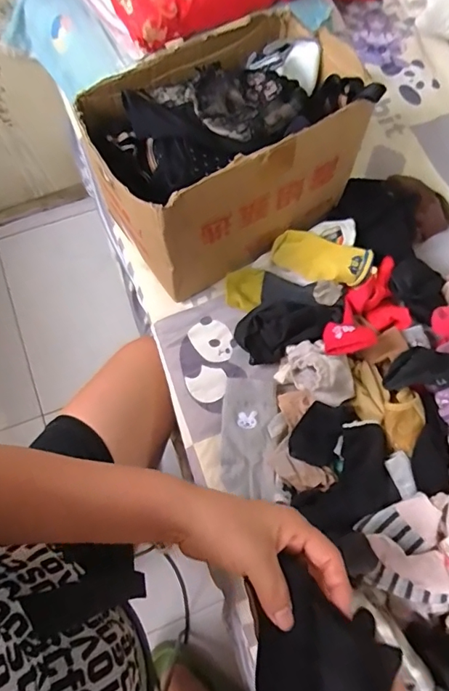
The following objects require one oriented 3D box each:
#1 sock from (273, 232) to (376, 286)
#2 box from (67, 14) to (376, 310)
[{"bbox_3d":[0.134,-0.120,0.657,0.132,0.029,0.061,19,70,22],"label":"sock"},{"bbox_3d":[0.005,-0.247,0.623,0.324,0.218,0.191,-31,72,-11],"label":"box"}]

